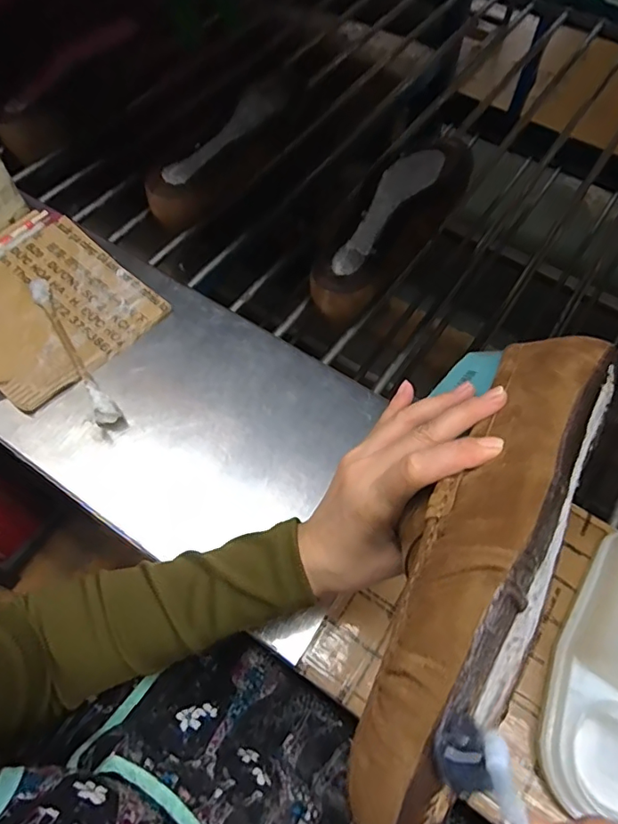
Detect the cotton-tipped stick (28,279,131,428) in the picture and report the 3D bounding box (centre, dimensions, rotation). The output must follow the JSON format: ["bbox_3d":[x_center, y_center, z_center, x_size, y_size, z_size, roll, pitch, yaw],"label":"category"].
[{"bbox_3d":[-0.227,-0.060,0.501,0.020,0.020,0.196,-29,64,-20],"label":"cotton-tipped stick"}]

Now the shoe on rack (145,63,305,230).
[{"bbox_3d":[-0.097,-0.344,0.681,0.086,0.078,0.279,27,65,14],"label":"shoe on rack"}]

